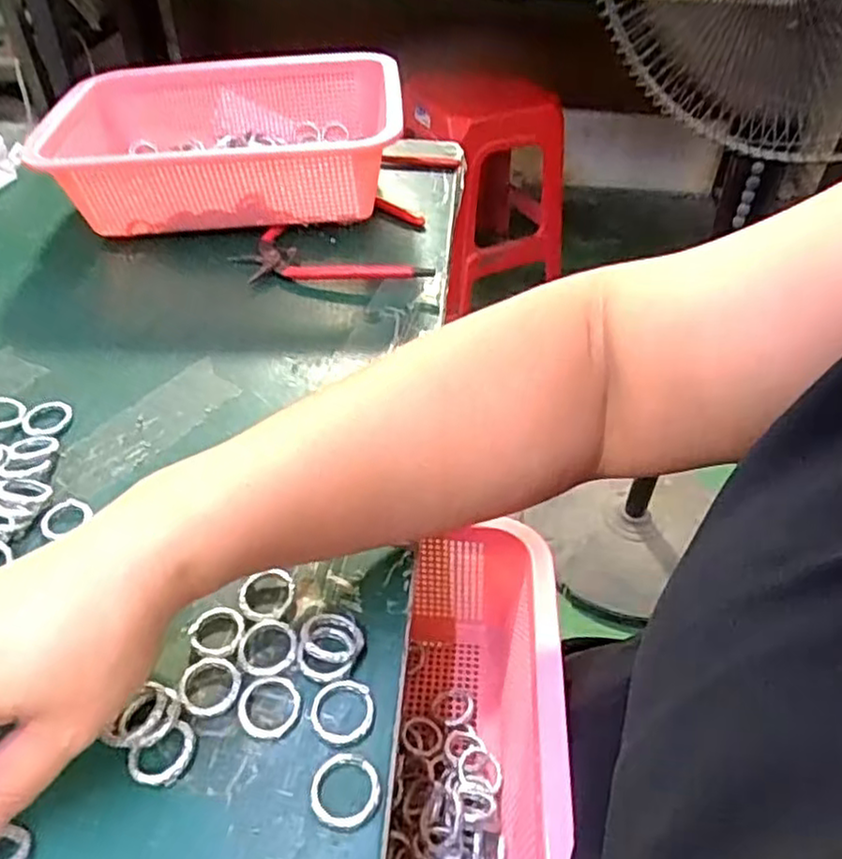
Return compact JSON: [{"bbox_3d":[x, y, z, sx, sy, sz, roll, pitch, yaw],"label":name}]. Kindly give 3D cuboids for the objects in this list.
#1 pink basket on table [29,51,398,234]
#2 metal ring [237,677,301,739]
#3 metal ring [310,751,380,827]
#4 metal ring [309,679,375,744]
[{"bbox_3d":[-0.153,-0.226,0.563,0.264,0.084,0.196,0,45,-1],"label":"pink basket on table"},{"bbox_3d":[-0.059,0.109,0.271,0.023,0.006,0.023,0,45,0],"label":"metal ring"},{"bbox_3d":[-0.027,0.131,0.251,0.025,0.005,0.024,0,45,0],"label":"metal ring"},{"bbox_3d":[-0.031,0.110,0.271,0.024,0.004,0.025,0,45,0],"label":"metal ring"}]

